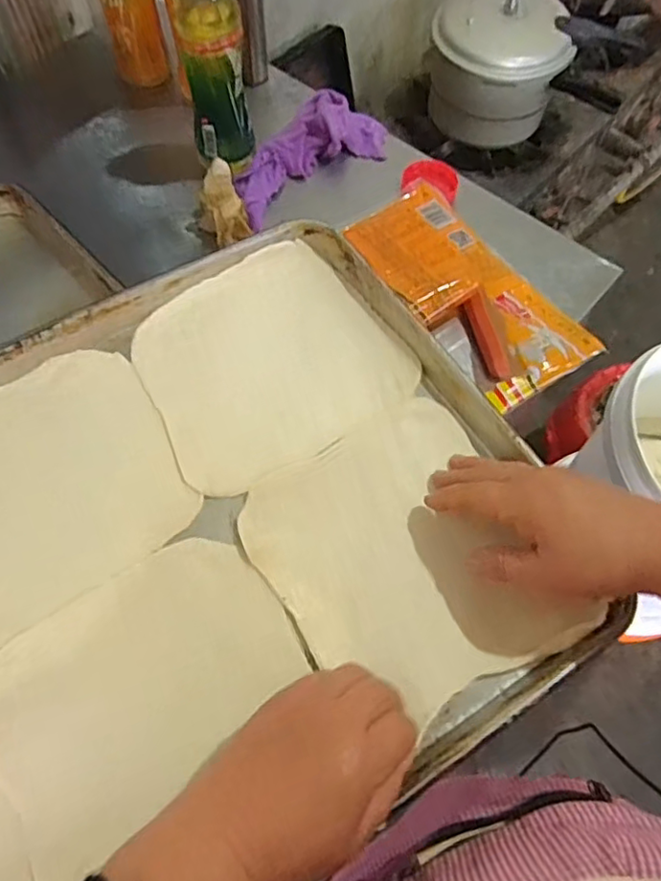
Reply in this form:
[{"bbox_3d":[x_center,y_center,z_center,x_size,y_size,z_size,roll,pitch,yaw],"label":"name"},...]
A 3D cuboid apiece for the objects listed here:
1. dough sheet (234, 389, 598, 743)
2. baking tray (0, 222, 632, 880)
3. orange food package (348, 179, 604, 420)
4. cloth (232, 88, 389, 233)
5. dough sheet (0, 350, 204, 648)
[{"bbox_3d":[0.048,0.076,0.417,0.170,0.017,0.192,-26,66,-13],"label":"dough sheet"},{"bbox_3d":[-0.156,0.098,0.403,0.588,0.032,0.388,-29,67,-14],"label":"baking tray"},{"bbox_3d":[0.128,-0.151,0.637,0.147,0.052,0.281,-28,67,-14],"label":"orange food package"},{"bbox_3d":[-0.042,-0.354,0.746,0.218,0.039,0.132,-36,69,-17],"label":"cloth"},{"bbox_3d":[-0.207,0.030,0.440,0.185,0.007,0.181,-28,67,-14],"label":"dough sheet"}]

